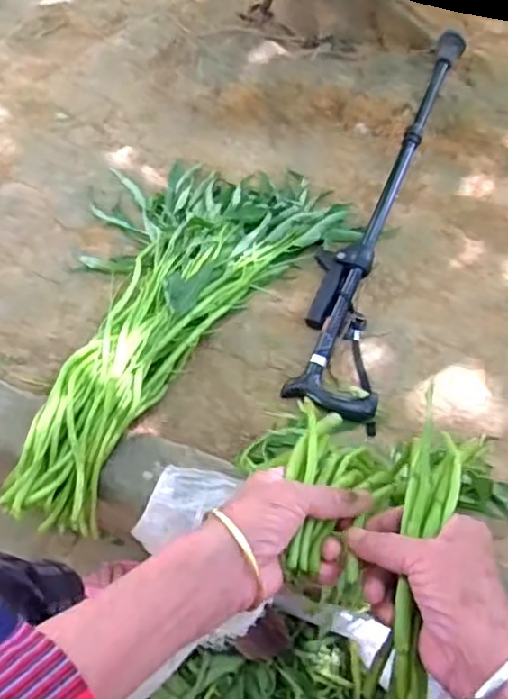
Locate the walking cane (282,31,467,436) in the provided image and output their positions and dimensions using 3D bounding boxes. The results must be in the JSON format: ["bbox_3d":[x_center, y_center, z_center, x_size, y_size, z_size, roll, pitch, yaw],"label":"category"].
[{"bbox_3d":[0.198,-0.236,0.981,0.124,0.073,0.764,14,56,10],"label":"walking cane"}]

